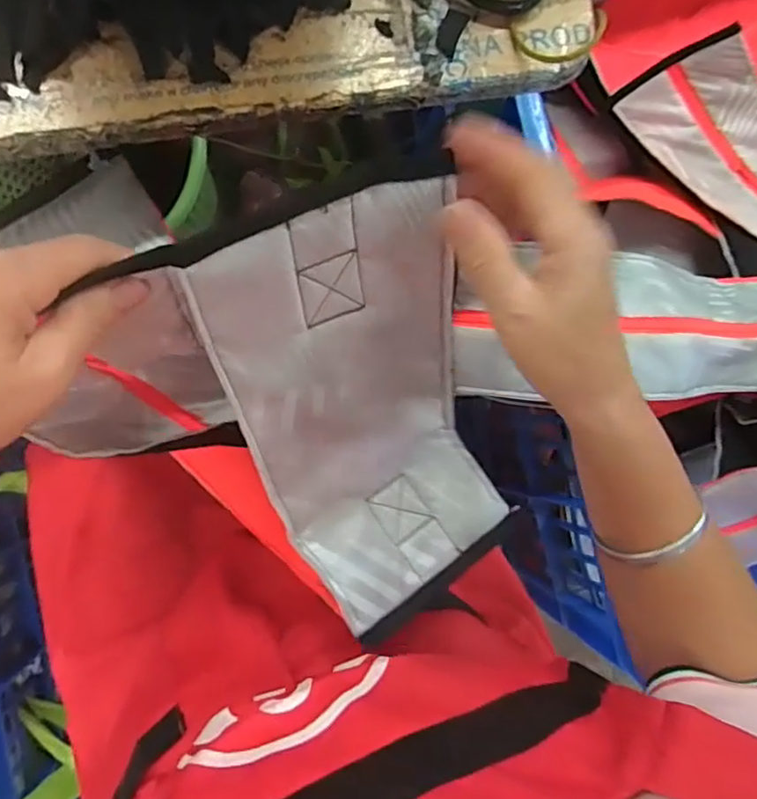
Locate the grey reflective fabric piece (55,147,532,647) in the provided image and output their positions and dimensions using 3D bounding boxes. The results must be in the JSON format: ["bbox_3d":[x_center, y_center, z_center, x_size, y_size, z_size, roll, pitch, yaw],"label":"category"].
[{"bbox_3d":[-0.007,0.009,0.369,0.138,0.071,0.250,-26,126,-8],"label":"grey reflective fabric piece"}]

